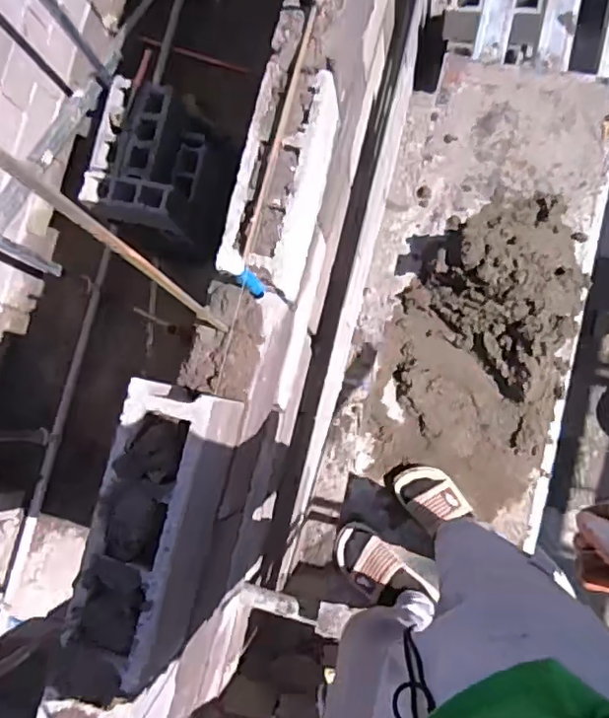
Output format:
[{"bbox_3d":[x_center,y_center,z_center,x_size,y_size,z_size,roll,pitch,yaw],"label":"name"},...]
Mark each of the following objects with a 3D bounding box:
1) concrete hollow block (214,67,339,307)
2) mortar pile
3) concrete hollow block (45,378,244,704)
[{"bbox_3d":[-0.042,-0.330,1.121,0.129,0.172,0.396,14,85,8],"label":"concrete hollow block"},{"bbox_3d":[0.378,-0.046,1.256,0.387,0.143,0.682,15,85,9],"label":"mortar pile"},{"bbox_3d":[-0.220,0.257,0.888,0.122,0.206,0.419,13,85,8],"label":"concrete hollow block"}]

